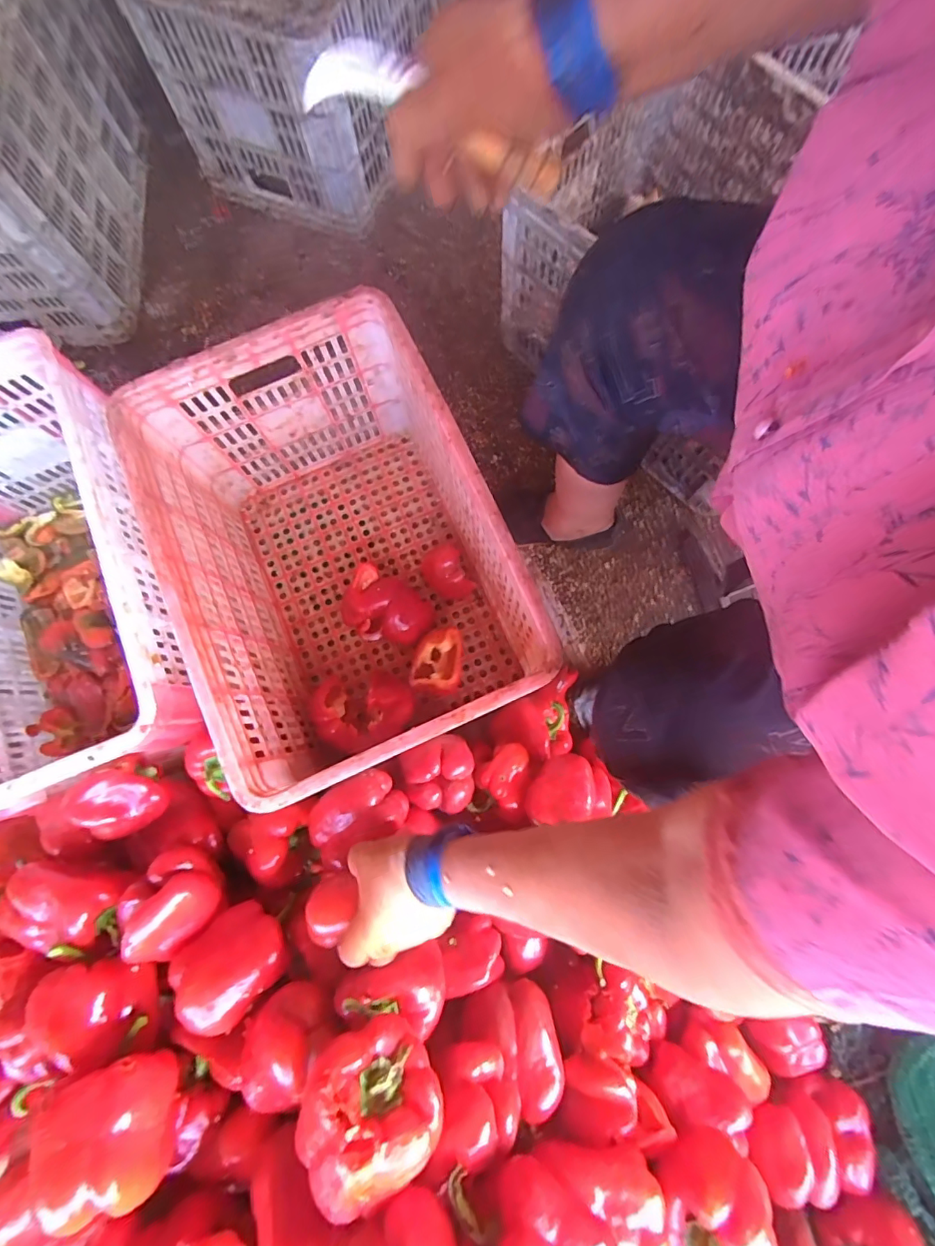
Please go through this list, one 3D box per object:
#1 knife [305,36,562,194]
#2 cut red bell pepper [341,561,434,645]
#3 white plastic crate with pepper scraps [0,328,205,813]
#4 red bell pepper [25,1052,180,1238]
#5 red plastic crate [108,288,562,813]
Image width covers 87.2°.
[{"bbox_3d":[-0.019,-0.357,0.353,0.183,0.044,0.023,13,79,-17],"label":"knife"},{"bbox_3d":[-0.127,-0.021,0.755,0.140,0.068,0.103,37,82,8],"label":"cut red bell pepper"},{"bbox_3d":[-0.560,-0.029,0.656,0.354,0.274,0.498,-22,80,-3],"label":"white plastic crate with pepper scraps"},{"bbox_3d":[-0.290,0.417,0.406,0.068,0.088,0.095,-13,79,-1],"label":"red bell pepper"},{"bbox_3d":[-0.154,-0.080,0.669,0.347,0.302,0.497,-24,80,-3],"label":"red plastic crate"}]

